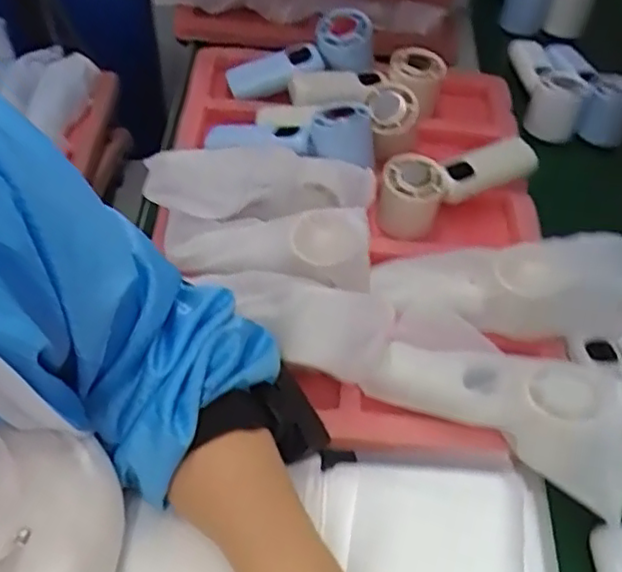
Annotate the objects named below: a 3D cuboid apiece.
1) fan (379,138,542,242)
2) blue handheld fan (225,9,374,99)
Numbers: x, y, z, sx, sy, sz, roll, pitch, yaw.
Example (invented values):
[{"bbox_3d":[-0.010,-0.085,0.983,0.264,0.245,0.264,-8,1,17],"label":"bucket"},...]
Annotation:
[{"bbox_3d":[0.128,-0.095,0.586,0.149,0.054,0.053,-21,57,-19],"label":"fan"},{"bbox_3d":[-0.011,-0.232,0.659,0.154,0.056,0.079,-15,51,14],"label":"blue handheld fan"}]

